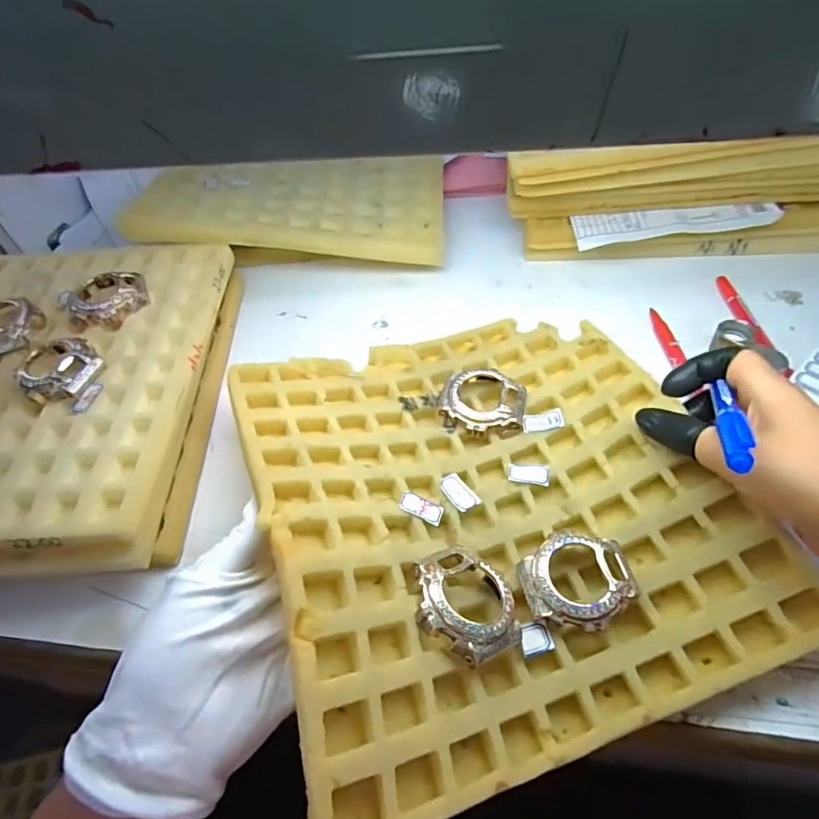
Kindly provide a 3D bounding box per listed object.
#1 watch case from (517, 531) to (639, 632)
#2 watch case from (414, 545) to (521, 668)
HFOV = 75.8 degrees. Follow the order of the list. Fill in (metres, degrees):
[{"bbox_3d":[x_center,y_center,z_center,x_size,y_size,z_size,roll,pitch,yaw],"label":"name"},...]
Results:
[{"bbox_3d":[0.084,0.084,0.261,0.053,0.016,0.044,-12,39,-6],"label":"watch case"},{"bbox_3d":[0.026,0.090,0.249,0.045,0.012,0.054,-7,52,-25],"label":"watch case"}]

